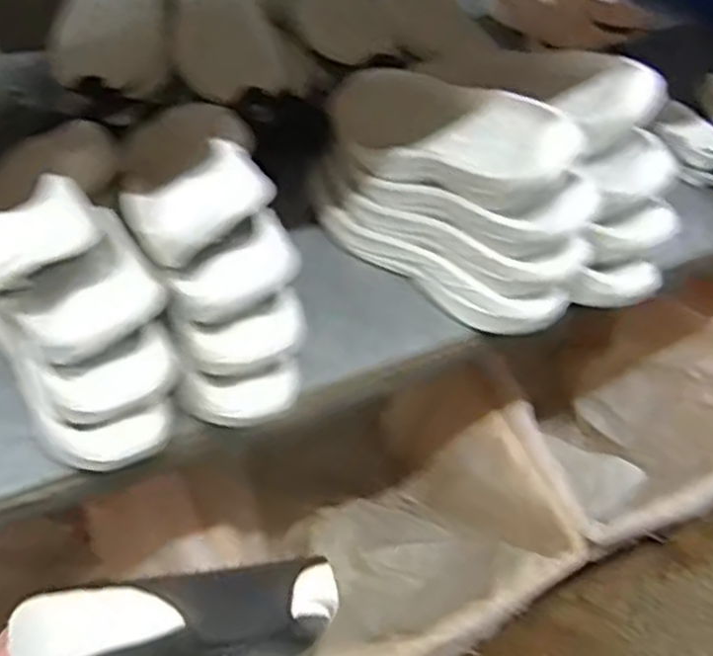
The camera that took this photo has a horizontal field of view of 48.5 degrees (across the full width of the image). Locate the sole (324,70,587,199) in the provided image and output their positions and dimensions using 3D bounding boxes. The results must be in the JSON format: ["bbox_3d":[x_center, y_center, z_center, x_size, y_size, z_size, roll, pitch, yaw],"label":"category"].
[{"bbox_3d":[0.078,-0.174,0.695,0.290,0.040,0.115,30,85,50],"label":"sole"}]

